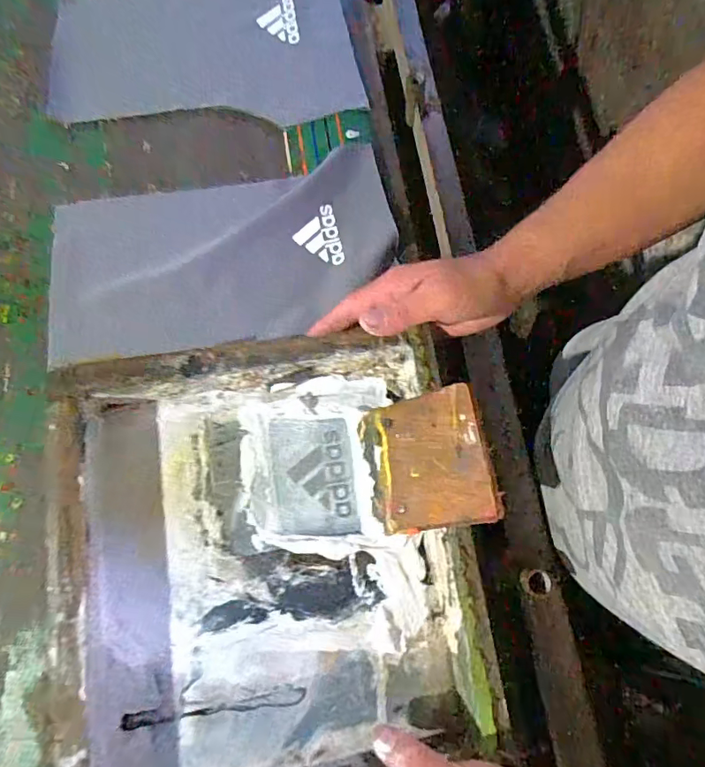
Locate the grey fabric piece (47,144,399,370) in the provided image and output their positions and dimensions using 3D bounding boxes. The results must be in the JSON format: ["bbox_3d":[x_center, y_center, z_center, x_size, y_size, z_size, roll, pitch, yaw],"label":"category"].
[{"bbox_3d":[-0.140,-0.139,0.544,0.369,0.012,0.194,-12,75,-3],"label":"grey fabric piece"}]

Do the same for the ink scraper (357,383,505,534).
[{"bbox_3d":[0.055,0.062,0.399,0.108,0.009,0.101,-20,72,33],"label":"ink scraper"}]

